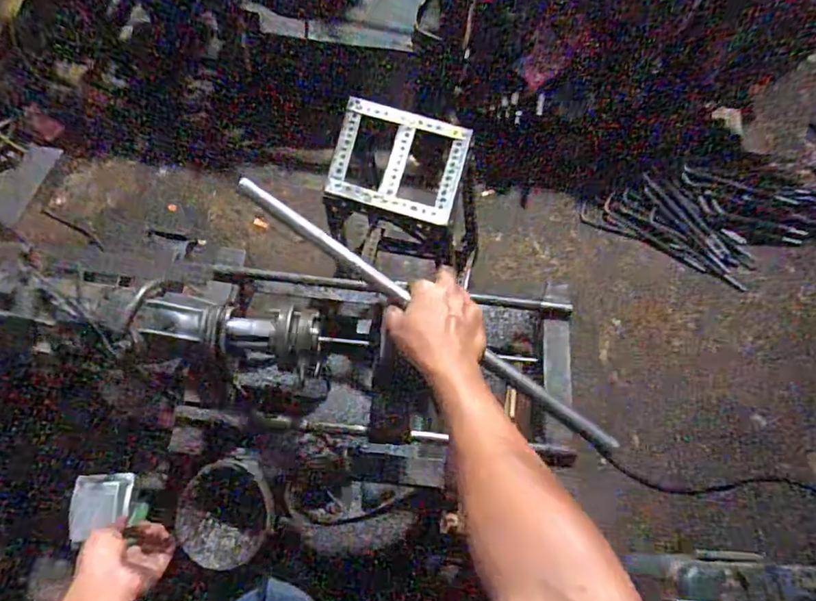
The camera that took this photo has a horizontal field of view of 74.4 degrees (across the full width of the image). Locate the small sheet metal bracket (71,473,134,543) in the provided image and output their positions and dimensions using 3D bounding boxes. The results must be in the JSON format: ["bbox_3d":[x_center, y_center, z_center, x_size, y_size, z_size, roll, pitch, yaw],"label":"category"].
[{"bbox_3d":[-0.393,0.262,0.689,0.070,0.018,0.077,-3,68,-4],"label":"small sheet metal bracket"}]

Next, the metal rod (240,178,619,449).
[{"bbox_3d":[0.010,0.007,0.562,0.470,0.019,0.015,35,70,6],"label":"metal rod"}]

